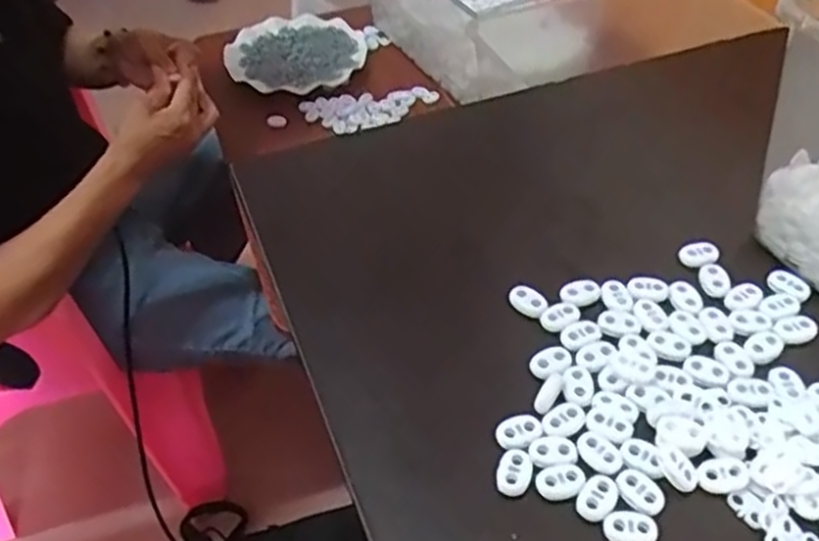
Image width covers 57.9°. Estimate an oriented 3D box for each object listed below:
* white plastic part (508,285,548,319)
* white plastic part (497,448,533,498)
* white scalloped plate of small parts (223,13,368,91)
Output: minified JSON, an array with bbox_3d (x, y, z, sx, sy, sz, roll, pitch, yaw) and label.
[{"bbox_3d":[0.067,0.016,0.410,0.021,0.005,0.017,29,54,26],"label":"white plastic part"},{"bbox_3d":[0.049,0.091,0.339,0.015,0.004,0.023,12,48,14],"label":"white plastic part"},{"bbox_3d":[-0.148,-0.296,0.994,0.174,0.019,0.175,13,48,14],"label":"white scalloped plate of small parts"}]

